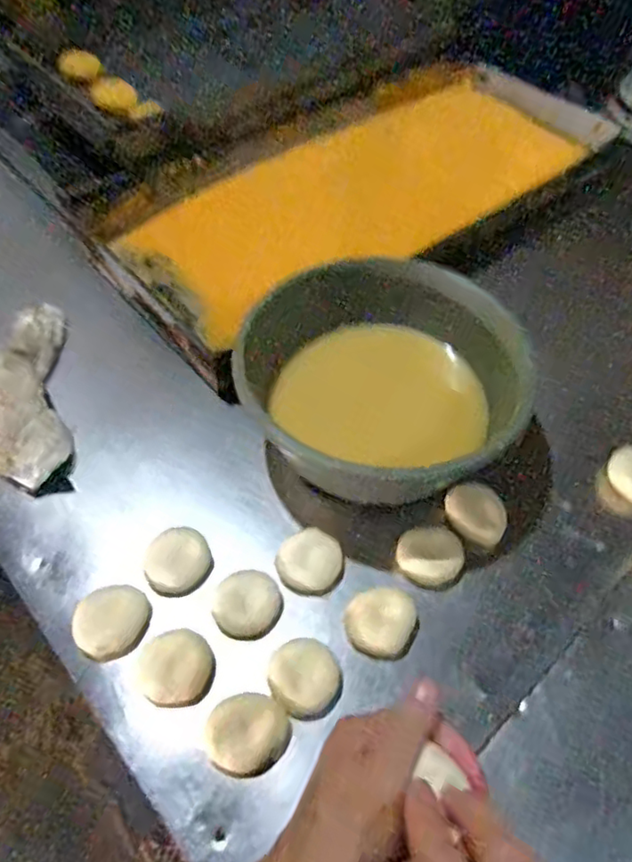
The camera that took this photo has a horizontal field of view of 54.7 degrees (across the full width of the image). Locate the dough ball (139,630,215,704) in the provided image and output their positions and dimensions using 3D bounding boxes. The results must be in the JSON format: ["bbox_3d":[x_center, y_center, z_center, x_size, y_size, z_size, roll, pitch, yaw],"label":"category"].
[{"bbox_3d":[-0.123,0.206,0.532,0.063,0.020,0.057,-3,55,-2],"label":"dough ball"}]

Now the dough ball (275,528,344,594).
[{"bbox_3d":[-0.006,0.126,0.588,0.058,0.038,0.054,0,55,0],"label":"dough ball"}]

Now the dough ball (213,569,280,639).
[{"bbox_3d":[-0.062,0.158,0.561,0.060,0.017,0.054,-20,57,-13],"label":"dough ball"}]

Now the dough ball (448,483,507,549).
[{"bbox_3d":[0.164,0.085,0.627,0.063,0.019,0.060,0,55,0],"label":"dough ball"}]

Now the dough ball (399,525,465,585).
[{"bbox_3d":[0.112,0.122,0.599,0.063,0.021,0.058,0,55,0],"label":"dough ball"}]

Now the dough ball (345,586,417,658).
[{"bbox_3d":[0.059,0.173,0.556,0.056,0.034,0.061,0,55,0],"label":"dough ball"}]

